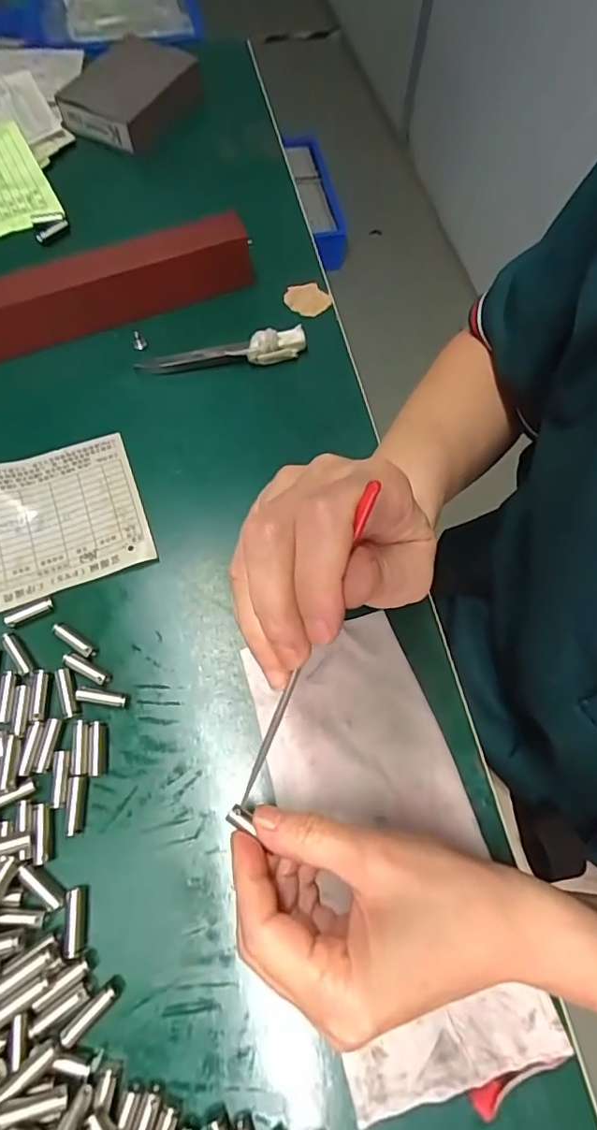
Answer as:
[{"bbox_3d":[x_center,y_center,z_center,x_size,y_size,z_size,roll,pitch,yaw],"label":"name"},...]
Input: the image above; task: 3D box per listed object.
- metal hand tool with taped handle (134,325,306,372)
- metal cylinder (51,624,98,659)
[{"bbox_3d":[-0.048,-0.132,0.339,0.105,0.018,0.013,-13,68,-7],"label":"metal hand tool with taped handle"},{"bbox_3d":[-0.116,0.038,0.275,0.026,0.005,0.007,34,70,12],"label":"metal cylinder"}]

